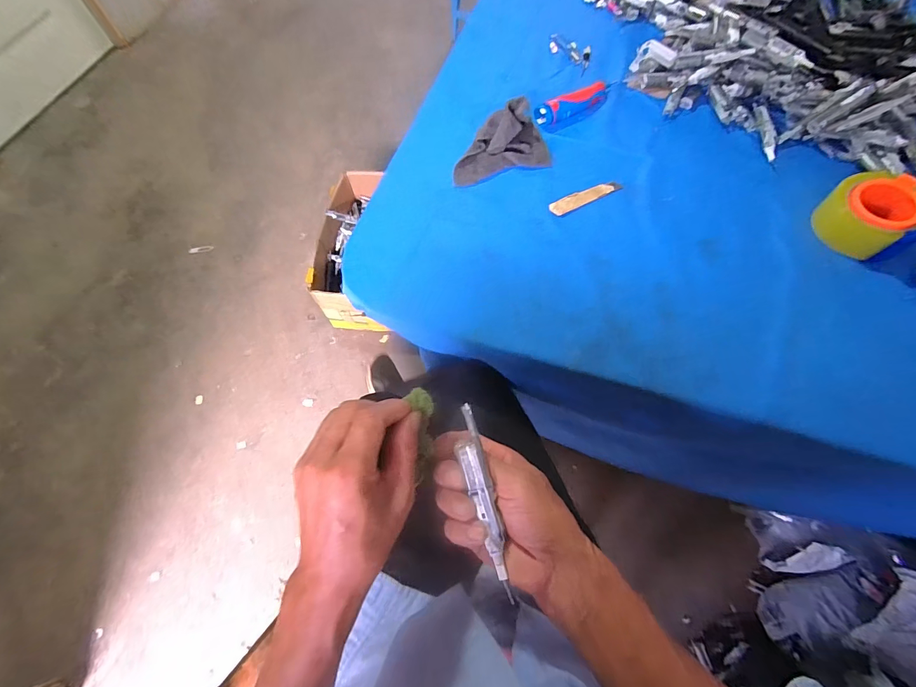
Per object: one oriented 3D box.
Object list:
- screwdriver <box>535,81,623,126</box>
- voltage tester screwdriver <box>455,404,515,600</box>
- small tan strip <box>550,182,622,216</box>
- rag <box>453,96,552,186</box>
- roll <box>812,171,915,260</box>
[{"bbox_3d":[0.204,-0.391,0.634,0.181,0.031,0.039,-29,69,-11],"label":"screwdriver"},{"bbox_3d":[0.020,0.122,0.303,0.016,0.007,0.149,-13,88,-4],"label":"voltage tester screwdriver"},{"bbox_3d":[0.180,-0.208,0.561,0.110,0.009,0.024,-27,68,-10],"label":"small tan strip"},{"bbox_3d":[0.059,-0.297,0.583,0.152,0.053,0.093,-16,67,-5],"label":"rag"},{"bbox_3d":[0.523,-0.165,0.506,0.092,0.062,0.092,-1,66,1],"label":"roll"}]

